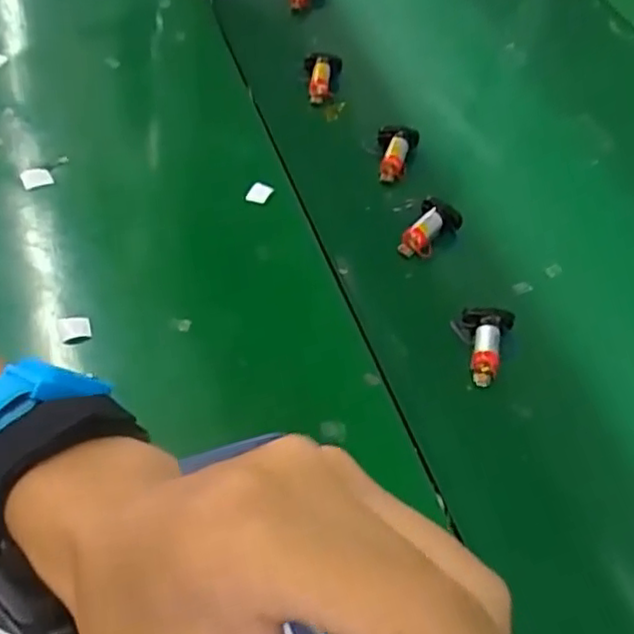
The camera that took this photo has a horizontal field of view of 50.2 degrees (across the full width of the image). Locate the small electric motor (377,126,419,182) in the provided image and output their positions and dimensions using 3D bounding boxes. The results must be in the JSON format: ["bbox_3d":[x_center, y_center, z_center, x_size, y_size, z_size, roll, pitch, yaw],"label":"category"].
[{"bbox_3d":[0.061,-0.128,0.538,0.031,0.024,0.047,13,55,5],"label":"small electric motor"}]

